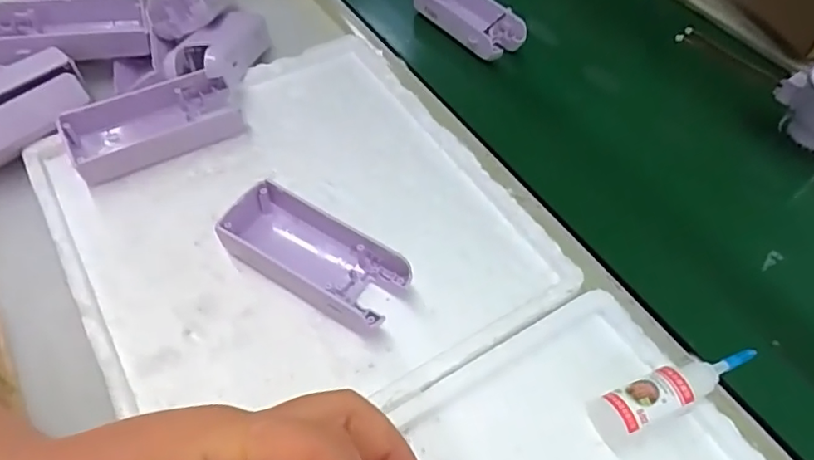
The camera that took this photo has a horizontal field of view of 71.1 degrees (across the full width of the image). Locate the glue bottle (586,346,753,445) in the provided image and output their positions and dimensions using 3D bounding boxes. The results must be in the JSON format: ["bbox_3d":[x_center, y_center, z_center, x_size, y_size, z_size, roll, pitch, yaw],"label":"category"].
[{"bbox_3d":[0.135,0.080,0.287,0.084,0.028,0.021,-16,57,-15],"label":"glue bottle"}]

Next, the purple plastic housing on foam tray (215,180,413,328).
[{"bbox_3d":[-0.053,0.016,0.327,0.105,0.030,0.050,31,58,17],"label":"purple plastic housing on foam tray"}]

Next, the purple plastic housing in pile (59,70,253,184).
[{"bbox_3d":[-0.168,-0.068,0.382,0.109,0.033,0.042,-22,59,-19],"label":"purple plastic housing in pile"}]

